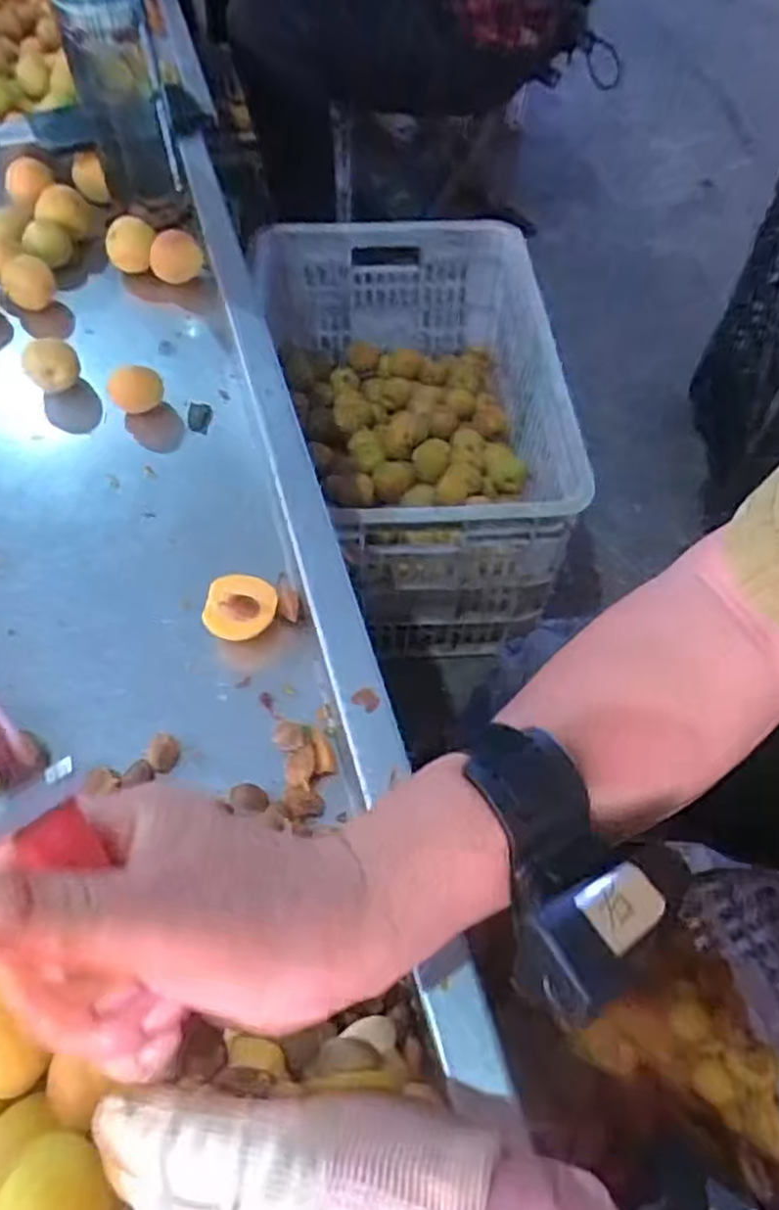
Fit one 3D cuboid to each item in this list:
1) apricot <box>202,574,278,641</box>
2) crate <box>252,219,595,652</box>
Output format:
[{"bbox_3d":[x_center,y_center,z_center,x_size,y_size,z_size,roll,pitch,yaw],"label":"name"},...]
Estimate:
[{"bbox_3d":[-0.094,0.003,0.479,0.044,0.027,0.043,1,55,-1],"label":"apricot"},{"bbox_3d":[0.010,-0.239,0.969,0.355,0.240,0.535,-2,55,-3],"label":"crate"}]

